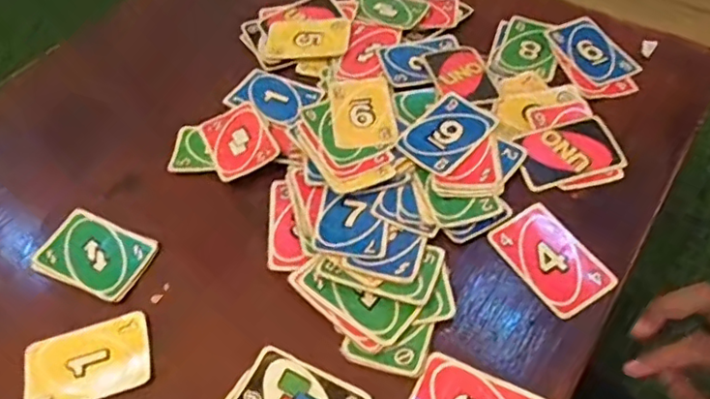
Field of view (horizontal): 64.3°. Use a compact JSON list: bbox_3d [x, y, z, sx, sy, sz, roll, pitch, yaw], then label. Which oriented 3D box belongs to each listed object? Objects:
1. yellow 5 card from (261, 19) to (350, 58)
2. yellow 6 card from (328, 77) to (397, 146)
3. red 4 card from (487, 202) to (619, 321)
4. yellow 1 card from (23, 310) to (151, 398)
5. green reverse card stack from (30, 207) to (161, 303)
[{"bbox_3d":[-0.048,-0.163,0.566,0.086,0.004,0.051,5,60,11],"label":"yellow 5 card"},{"bbox_3d":[0.005,-0.079,0.503,0.053,0.005,0.088,-7,54,0],"label":"yellow 6 card"},{"bbox_3d":[0.145,0.043,0.417,0.055,0.004,0.083,-31,59,-15],"label":"red 4 card"},{"bbox_3d":[-0.186,0.114,0.393,0.085,0.004,0.056,-17,57,-7],"label":"yellow 1 card"},{"bbox_3d":[-0.202,0.042,0.439,0.085,0.004,0.058,19,58,17],"label":"green reverse card stack"}]

